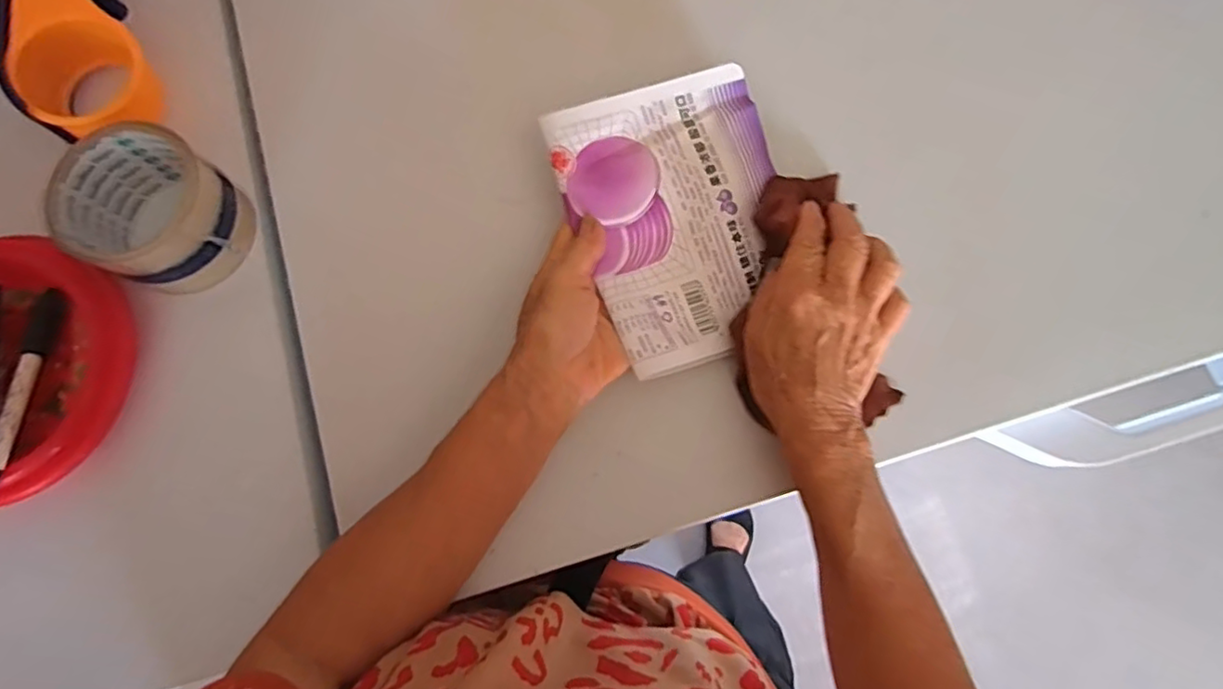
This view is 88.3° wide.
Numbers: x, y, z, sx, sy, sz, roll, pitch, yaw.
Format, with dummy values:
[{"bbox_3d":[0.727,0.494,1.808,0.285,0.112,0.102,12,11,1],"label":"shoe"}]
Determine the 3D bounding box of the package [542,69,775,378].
[{"bbox_3d":[0.048,-0.080,0.395,0.133,0.026,0.175,-19,78,-3],"label":"package"}]

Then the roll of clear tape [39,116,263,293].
[{"bbox_3d":[-0.284,-0.081,0.399,0.085,0.065,0.083,0,77,1],"label":"roll of clear tape"}]

